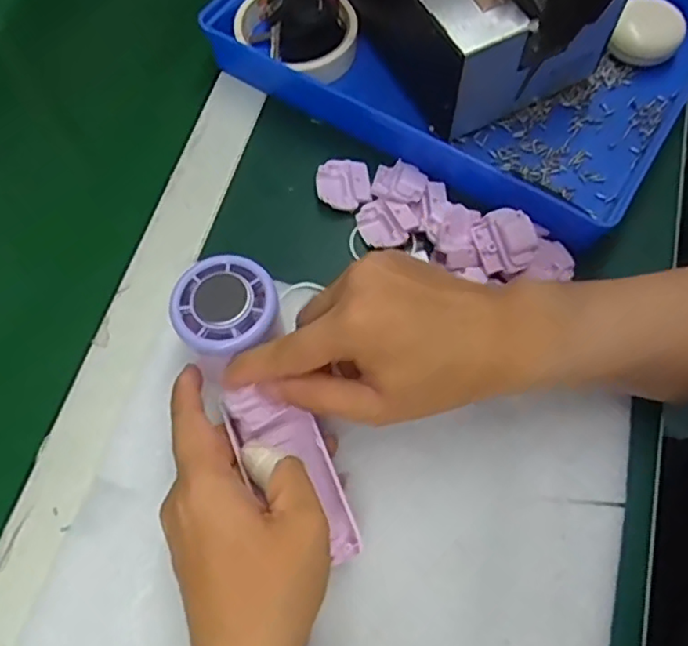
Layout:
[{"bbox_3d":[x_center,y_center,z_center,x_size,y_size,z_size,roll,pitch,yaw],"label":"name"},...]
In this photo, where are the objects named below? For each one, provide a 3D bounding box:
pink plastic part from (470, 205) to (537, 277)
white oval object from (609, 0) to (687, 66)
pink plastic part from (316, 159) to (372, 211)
[{"bbox_3d":[0.098,-0.049,0.374,0.034,0.008,0.037,-33,80,27],"label":"pink plastic part"},{"bbox_3d":[0.216,-0.205,0.440,0.045,0.025,0.048,28,69,13],"label":"white oval object"},{"bbox_3d":[0.000,-0.093,0.417,0.035,0.007,0.037,0,65,1],"label":"pink plastic part"}]

